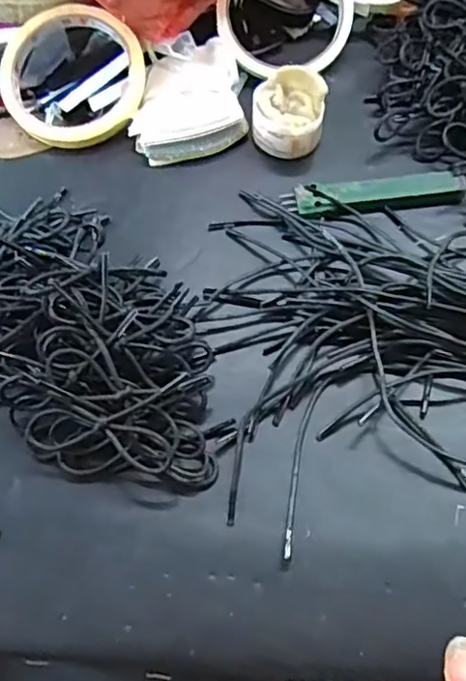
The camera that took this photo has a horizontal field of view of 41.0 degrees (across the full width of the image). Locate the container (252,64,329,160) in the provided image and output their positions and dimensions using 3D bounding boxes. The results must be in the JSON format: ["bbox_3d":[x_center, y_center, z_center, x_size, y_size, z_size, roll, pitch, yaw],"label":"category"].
[{"bbox_3d":[0.035,-0.142,0.389,0.043,0.037,0.046,-1,63,1],"label":"container"}]

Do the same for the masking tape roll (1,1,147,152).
[{"bbox_3d":[-0.104,-0.172,0.404,0.093,0.011,0.093,0,87,1],"label":"masking tape roll"}]

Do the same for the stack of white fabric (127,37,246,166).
[{"bbox_3d":[-0.030,-0.155,0.406,0.070,0.023,0.078,-7,63,-2],"label":"stack of white fabric"}]

